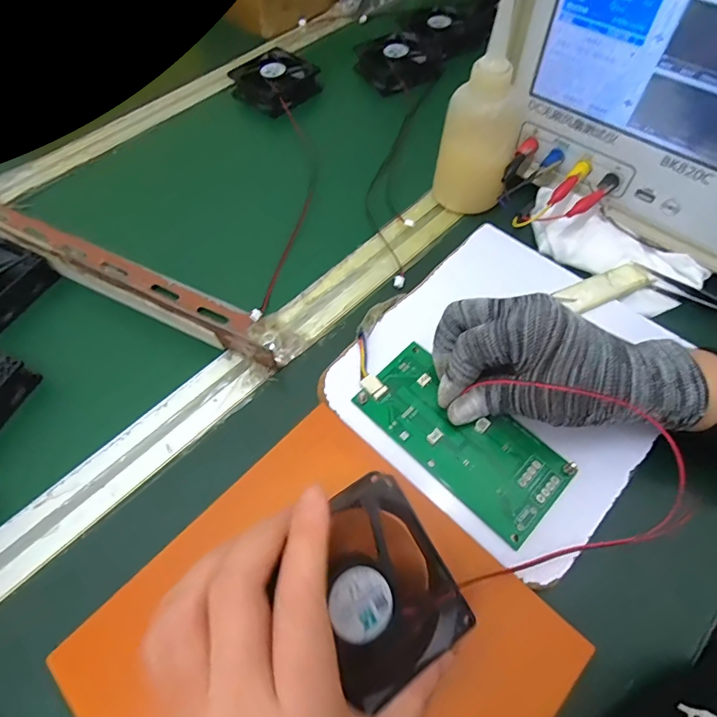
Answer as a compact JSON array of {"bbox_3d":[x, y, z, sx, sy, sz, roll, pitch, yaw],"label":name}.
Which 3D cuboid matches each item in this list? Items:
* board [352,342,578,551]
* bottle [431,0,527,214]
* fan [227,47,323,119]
[{"bbox_3d":[0.065,0.049,0.288,0.134,0.008,0.063,39,68,20],"label":"board"},{"bbox_3d":[0.100,-0.199,0.356,0.064,0.138,0.064,11,60,10],"label":"bottle"},{"bbox_3d":[-0.098,-0.323,0.520,0.086,0.026,0.080,34,66,22],"label":"fan"}]

